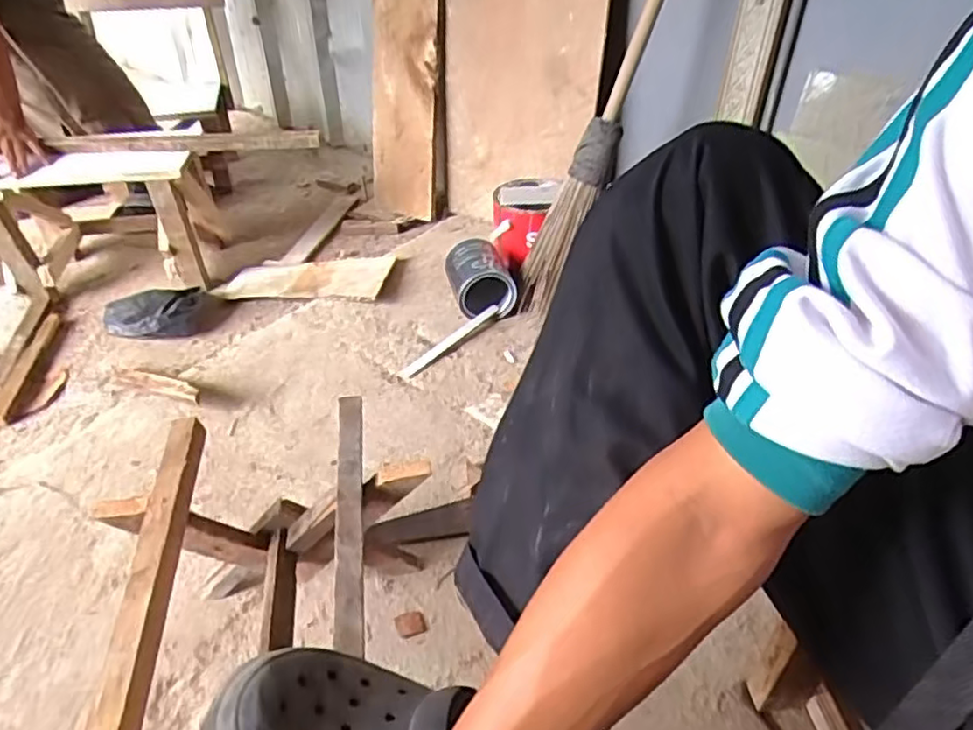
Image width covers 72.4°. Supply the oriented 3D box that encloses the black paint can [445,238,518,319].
[{"bbox_3d":[-0.016,-0.160,1.267,0.116,0.109,0.124,-12,40,-12],"label":"black paint can"}]

